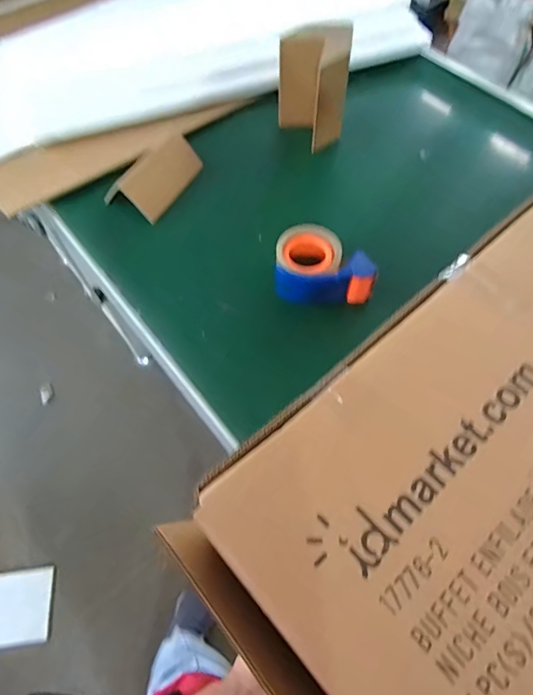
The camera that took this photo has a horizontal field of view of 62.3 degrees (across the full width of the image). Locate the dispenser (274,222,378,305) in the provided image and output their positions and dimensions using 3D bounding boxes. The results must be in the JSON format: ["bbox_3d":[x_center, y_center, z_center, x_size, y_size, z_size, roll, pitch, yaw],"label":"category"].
[{"bbox_3d":[0.082,-0.123,0.643,0.140,0.061,0.100,1,64,1],"label":"dispenser"}]

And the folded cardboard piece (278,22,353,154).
[{"bbox_3d":[0.077,-0.424,0.728,0.115,0.152,0.084,1,64,1],"label":"folded cardboard piece"}]

